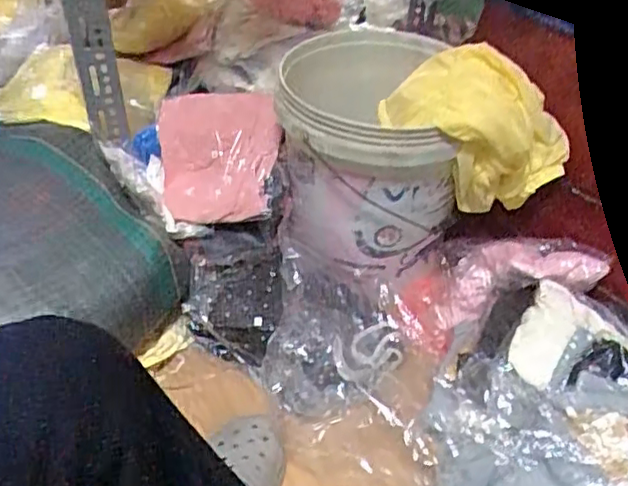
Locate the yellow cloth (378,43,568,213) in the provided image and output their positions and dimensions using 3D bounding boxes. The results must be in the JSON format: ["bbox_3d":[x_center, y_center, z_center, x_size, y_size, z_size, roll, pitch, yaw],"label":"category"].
[{"bbox_3d":[0.234,-0.163,0.941,0.218,0.189,0.194,-16,44,-20],"label":"yellow cloth"}]

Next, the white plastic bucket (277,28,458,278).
[{"bbox_3d":[0.074,-0.135,1.009,0.255,0.252,0.289,1,41,-1],"label":"white plastic bucket"}]

